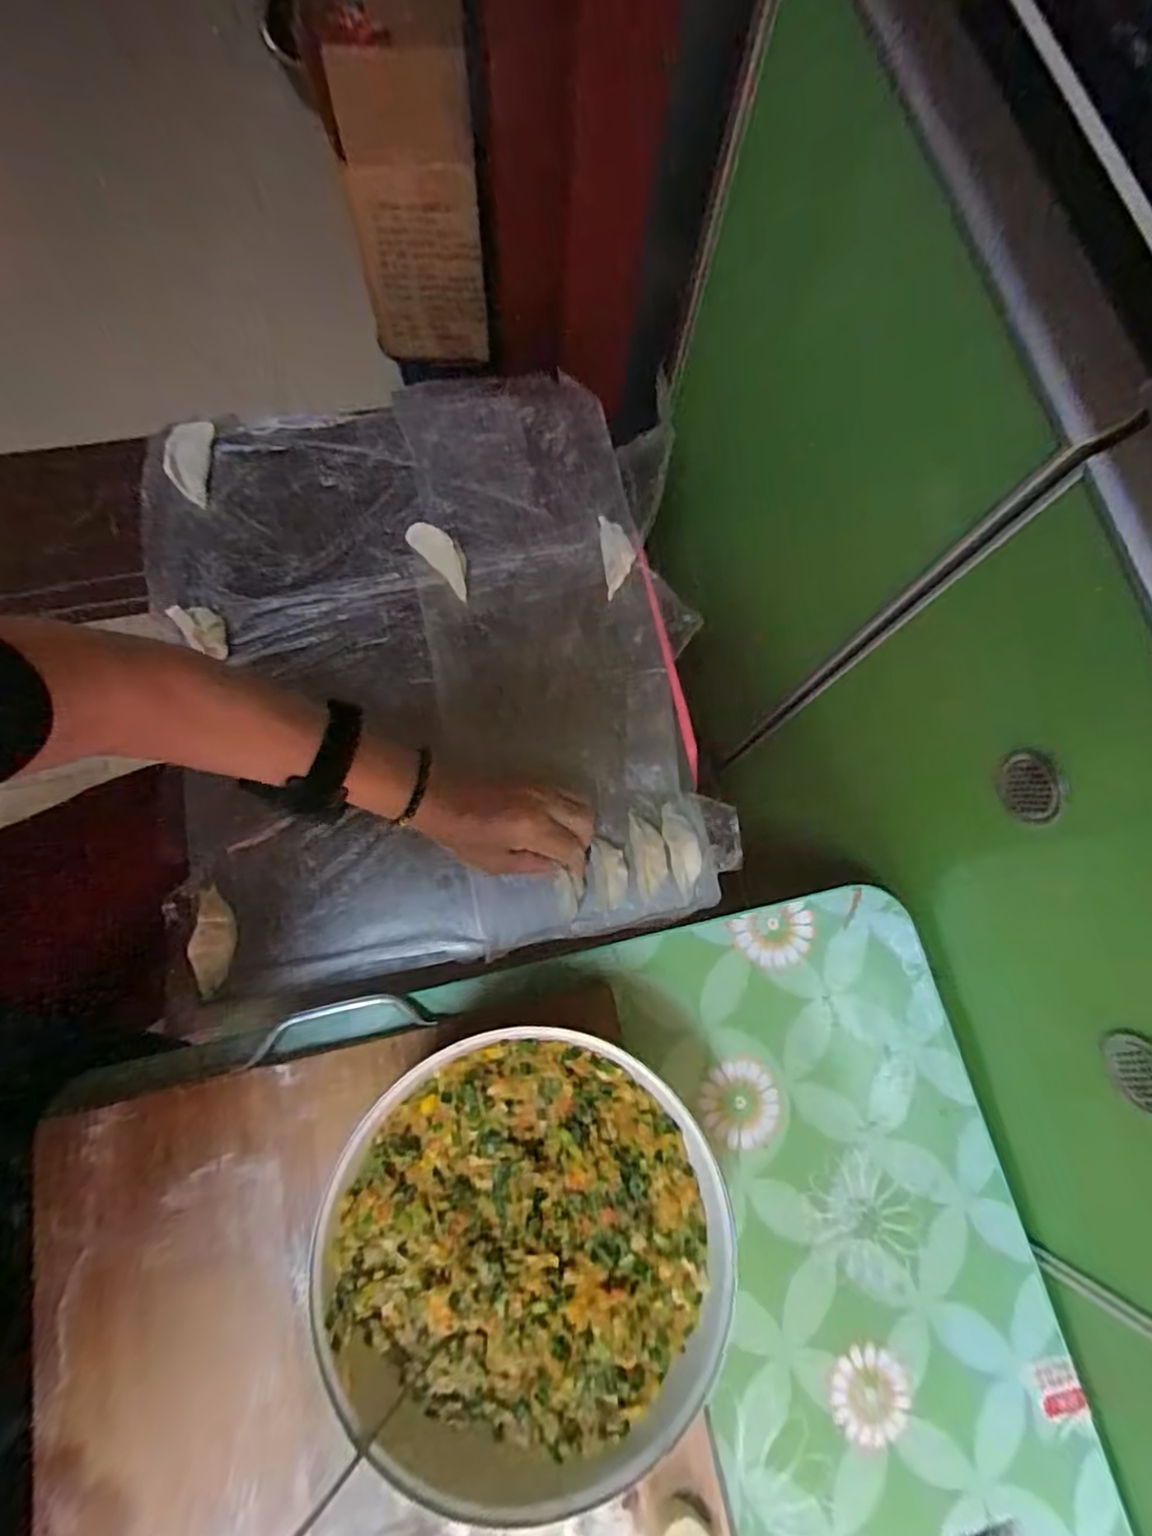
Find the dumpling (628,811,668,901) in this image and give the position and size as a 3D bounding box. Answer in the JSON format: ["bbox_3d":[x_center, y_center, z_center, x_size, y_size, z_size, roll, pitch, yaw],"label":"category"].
[{"bbox_3d":[0.056,0.069,0.481,0.026,0.021,0.064,-6,74,-4],"label":"dumpling"}]

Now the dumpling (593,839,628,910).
[{"bbox_3d":[0.025,0.081,0.473,0.026,0.030,0.049,-4,76,-4],"label":"dumpling"}]

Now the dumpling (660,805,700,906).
[{"bbox_3d":[0.081,0.061,0.475,0.024,0.018,0.074,-6,74,-4],"label":"dumpling"}]

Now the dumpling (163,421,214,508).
[{"bbox_3d":[-0.339,-0.271,0.545,0.026,0.027,0.077,-1,74,-2],"label":"dumpling"}]

